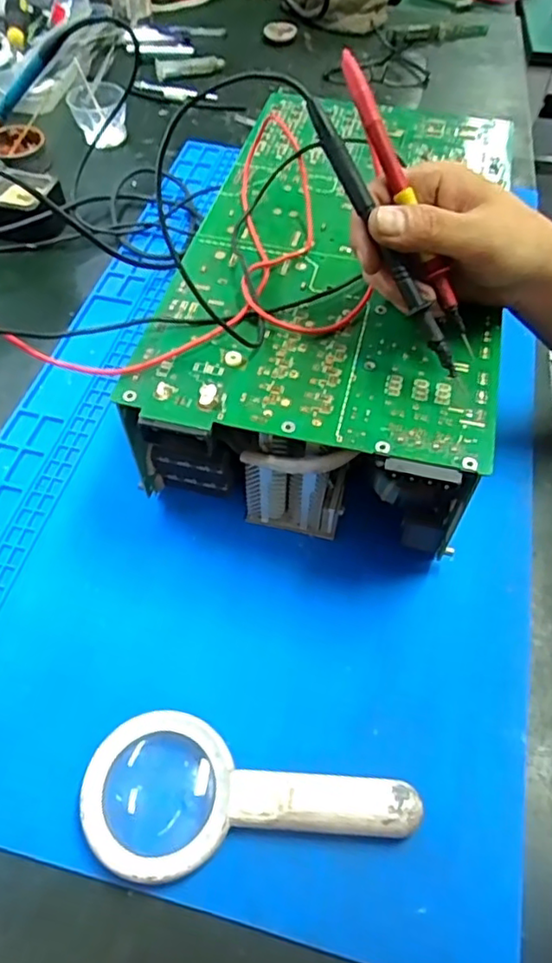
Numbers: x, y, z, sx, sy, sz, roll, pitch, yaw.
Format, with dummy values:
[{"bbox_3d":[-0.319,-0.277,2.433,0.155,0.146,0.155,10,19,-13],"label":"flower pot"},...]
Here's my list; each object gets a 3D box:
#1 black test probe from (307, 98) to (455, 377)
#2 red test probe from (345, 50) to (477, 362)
[{"bbox_3d":[0.059,-0.126,0.322,0.018,0.012,0.154,-35,99,-22],"label":"black test probe"},{"bbox_3d":[0.070,-0.147,0.327,0.010,0.017,0.166,-28,97,-18],"label":"red test probe"}]

